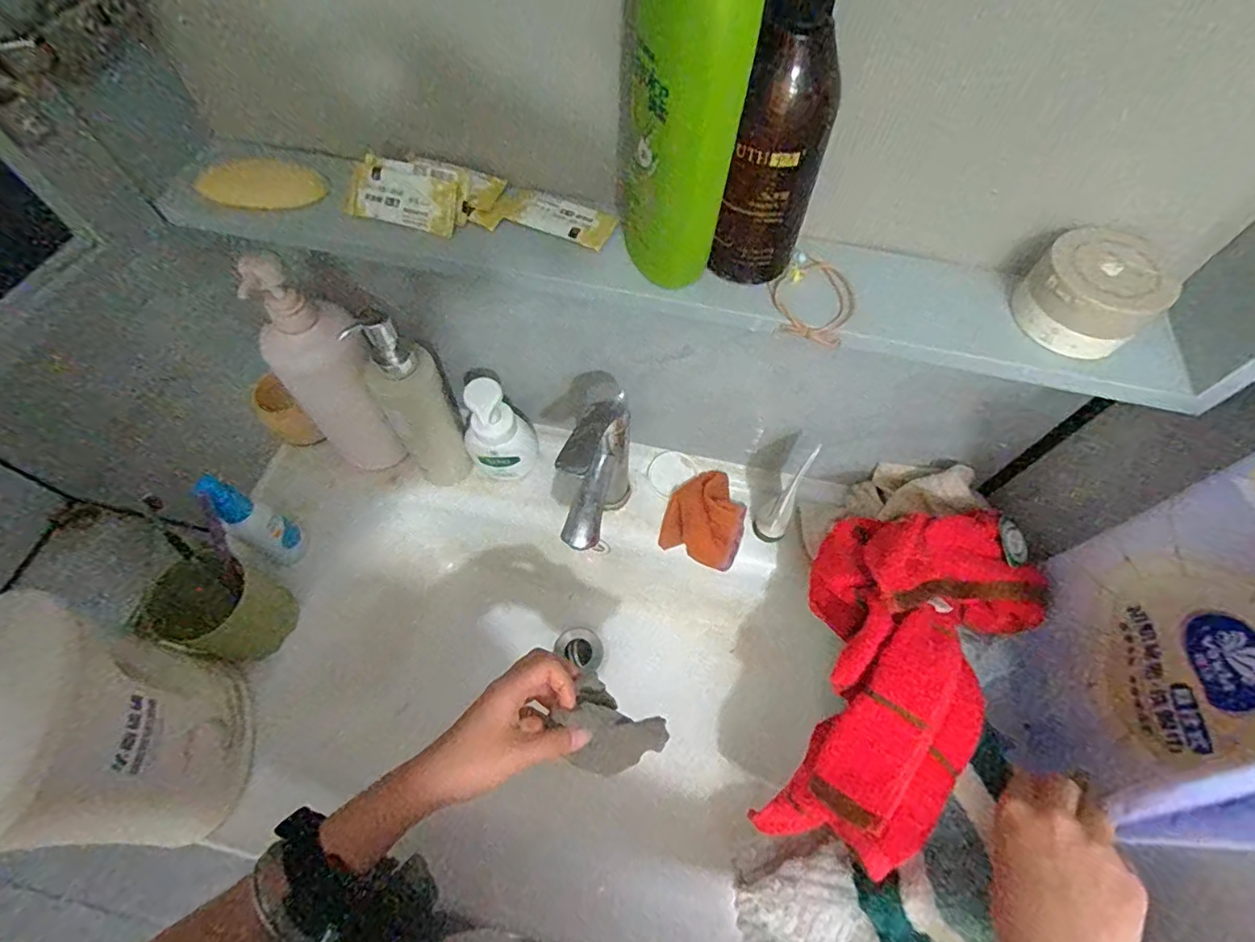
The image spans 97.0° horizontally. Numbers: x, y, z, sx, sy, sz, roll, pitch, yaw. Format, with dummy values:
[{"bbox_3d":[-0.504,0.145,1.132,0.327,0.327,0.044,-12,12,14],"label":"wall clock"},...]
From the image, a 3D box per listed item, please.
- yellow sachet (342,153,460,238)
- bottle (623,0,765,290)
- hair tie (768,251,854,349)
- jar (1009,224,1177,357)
[{"bbox_3d":[-0.150,-0.182,0.369,0.076,0.010,0.038,18,107,3],"label":"yellow sachet"},{"bbox_3d":[0.027,-0.182,0.270,0.055,0.192,0.054,4,62,1],"label":"bottle"},{"bbox_3d":[0.116,-0.109,0.352,0.051,0.017,0.056,17,63,8],"label":"hair tie"},{"bbox_3d":[0.272,-0.104,0.327,0.067,0.042,0.061,1,62,-1],"label":"jar"}]

